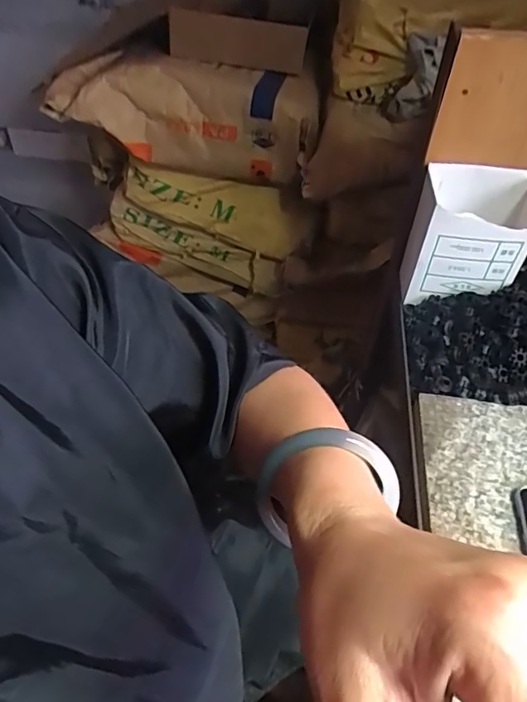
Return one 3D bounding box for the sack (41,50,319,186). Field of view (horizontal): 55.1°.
[{"bbox_3d":[-0.144,-0.472,1.034,0.493,0.206,0.192,8,46,6],"label":"sack"}]

